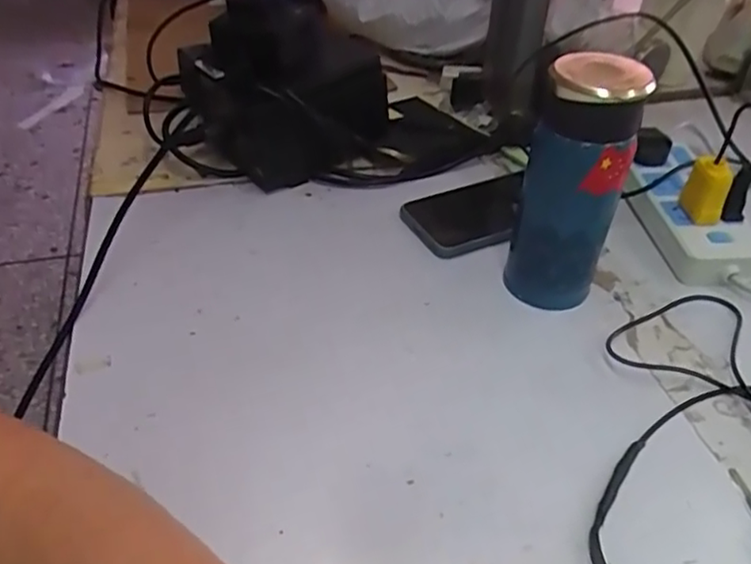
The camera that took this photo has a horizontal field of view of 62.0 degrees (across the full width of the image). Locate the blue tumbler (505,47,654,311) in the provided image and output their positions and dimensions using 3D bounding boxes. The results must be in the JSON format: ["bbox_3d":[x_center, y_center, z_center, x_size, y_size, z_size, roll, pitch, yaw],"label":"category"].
[{"bbox_3d":[0.132,-0.062,0.422,0.064,0.168,0.064,17,44,16],"label":"blue tumbler"}]

